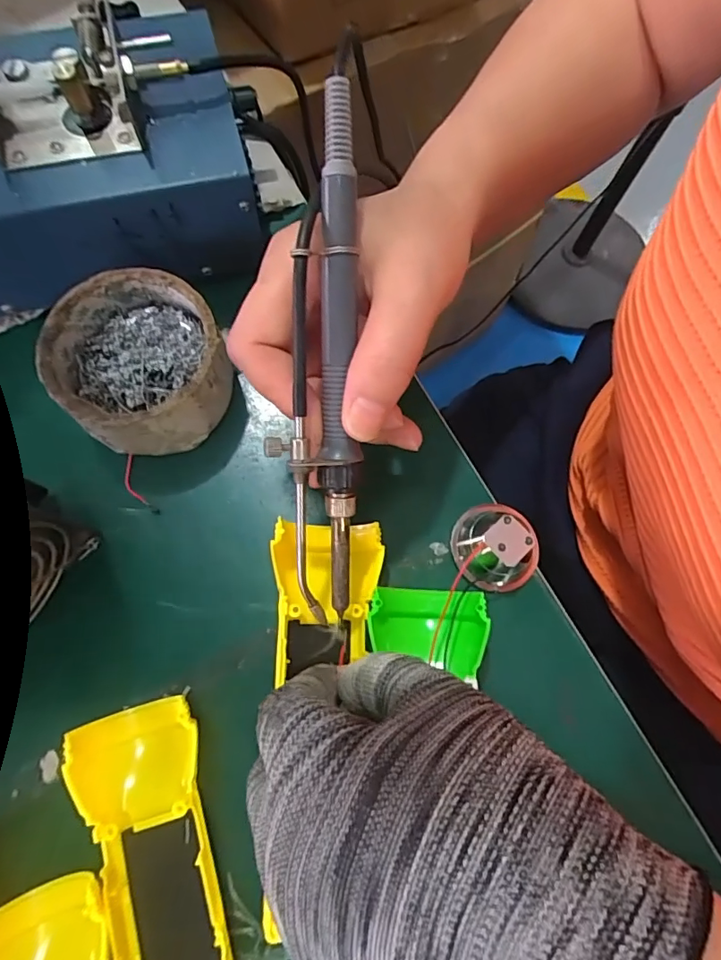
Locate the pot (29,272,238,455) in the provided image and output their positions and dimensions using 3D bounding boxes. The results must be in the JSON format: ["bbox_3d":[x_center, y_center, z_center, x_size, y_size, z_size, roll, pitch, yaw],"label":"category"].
[{"bbox_3d":[-0.113,-0.057,0.264,0.082,0.047,0.087,1,74,-2],"label":"pot"}]

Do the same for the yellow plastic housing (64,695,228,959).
[{"bbox_3d":[-0.078,0.177,0.203,0.044,0.025,0.162,-15,75,-6],"label":"yellow plastic housing"}]

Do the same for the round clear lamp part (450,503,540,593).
[{"bbox_3d":[0.069,0.030,0.248,0.040,0.027,0.043,1,74,-2],"label":"round clear lamp part"}]

